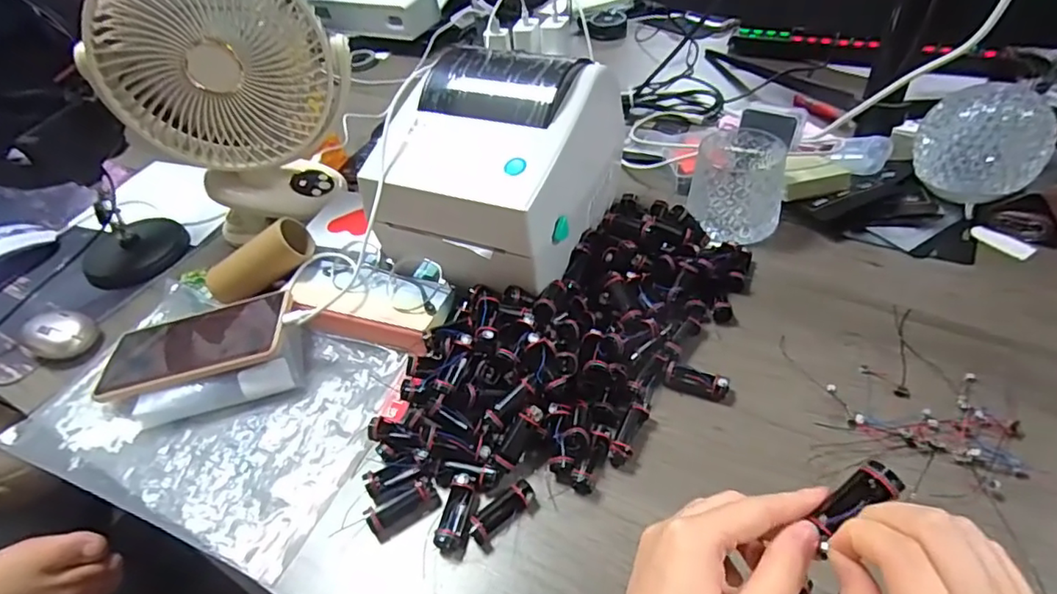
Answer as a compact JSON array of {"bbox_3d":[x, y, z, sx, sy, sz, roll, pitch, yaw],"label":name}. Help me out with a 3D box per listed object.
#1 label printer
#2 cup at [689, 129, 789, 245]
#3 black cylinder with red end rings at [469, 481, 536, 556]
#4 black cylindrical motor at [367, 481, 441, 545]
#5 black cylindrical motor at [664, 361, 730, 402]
[{"bbox_3d":[-0.027,-0.125,0.524,0.170,0.140,0.197,13,48,20],"label":"label printer"},{"bbox_3d":[0.204,-0.107,0.563,0.084,0.076,0.098,13,48,20],"label":"cup"},{"bbox_3d":[-0.018,0.143,0.386,0.018,0.015,0.049,31,56,33],"label":"black cylinder with red end rings"},{"bbox_3d":[-0.086,0.147,0.397,0.046,0.019,0.017,-27,48,-19],"label":"black cylindrical motor"},{"bbox_3d":[0.129,0.064,0.442,0.046,0.017,0.015,14,49,21],"label":"black cylindrical motor"}]

